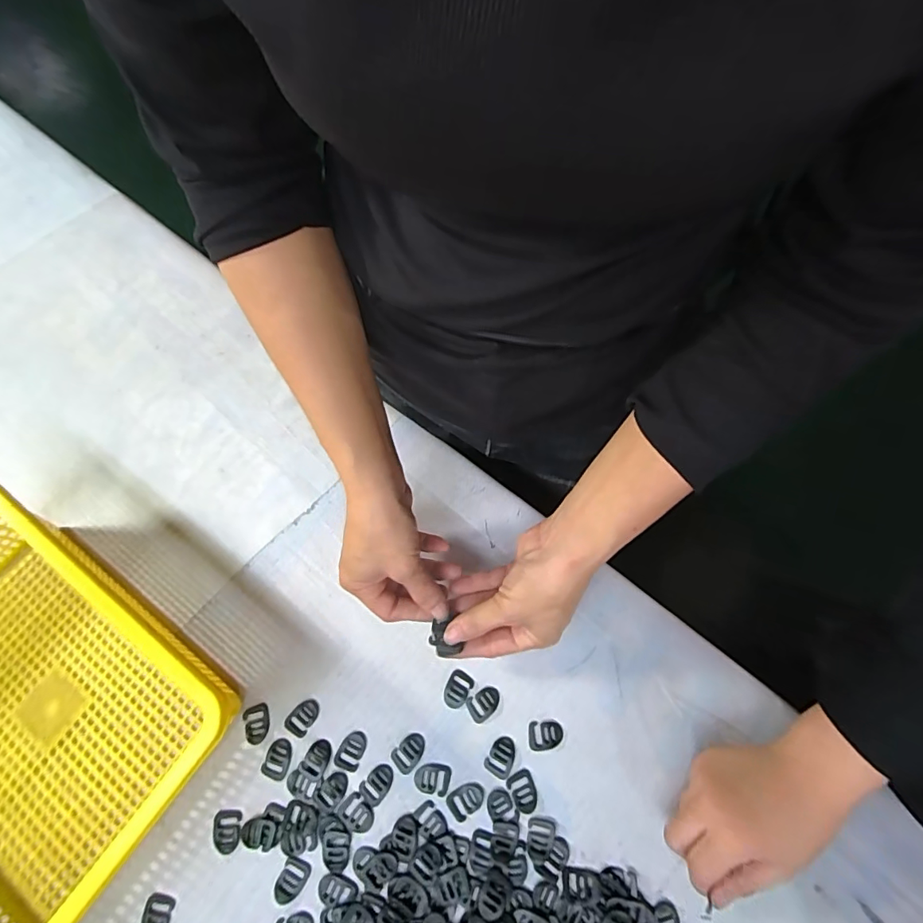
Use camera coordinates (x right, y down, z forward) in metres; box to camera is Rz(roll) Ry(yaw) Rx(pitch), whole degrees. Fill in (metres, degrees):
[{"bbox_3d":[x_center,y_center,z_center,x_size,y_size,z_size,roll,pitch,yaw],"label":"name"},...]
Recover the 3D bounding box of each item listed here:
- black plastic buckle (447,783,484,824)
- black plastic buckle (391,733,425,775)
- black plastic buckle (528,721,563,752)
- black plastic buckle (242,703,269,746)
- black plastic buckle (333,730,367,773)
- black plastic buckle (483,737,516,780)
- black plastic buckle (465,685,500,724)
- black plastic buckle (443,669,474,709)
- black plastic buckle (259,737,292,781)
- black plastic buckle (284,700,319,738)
[{"bbox_3d":[0.004,0.254,0.356,0.027,0.004,0.019,-24,71,-8],"label":"black plastic buckle"},{"bbox_3d":[-0.041,0.223,0.368,0.020,0.004,0.028,32,73,12],"label":"black plastic buckle"},{"bbox_3d":[0.065,0.212,0.370,0.026,0.004,0.020,1,69,1],"label":"black plastic buckle"},{"bbox_3d":[-0.162,0.208,0.378,0.019,0.007,0.028,-13,70,-4],"label":"black plastic buckle"},{"bbox_3d":[-0.085,0.223,0.369,0.019,0.004,0.028,20,71,8],"label":"black plastic buckle"},{"bbox_3d":[0.031,0.226,0.366,0.020,0.004,0.027,33,73,12],"label":"black plastic buckle"},{"bbox_3d":[0.019,0.192,0.380,0.027,0.004,0.020,-34,73,-11],"label":"black plastic buckle"},{"bbox_3d":[-0.004,0.181,0.379,0.020,0.004,0.028,29,72,11],"label":"black plastic buckle"},{"bbox_3d":[-0.141,0.229,0.368,0.020,0.004,0.027,19,71,7],"label":"black plastic buckle"},{"bbox_3d":[-0.126,0.202,0.379,0.019,0.004,0.028,31,73,11],"label":"black plastic buckle"}]

